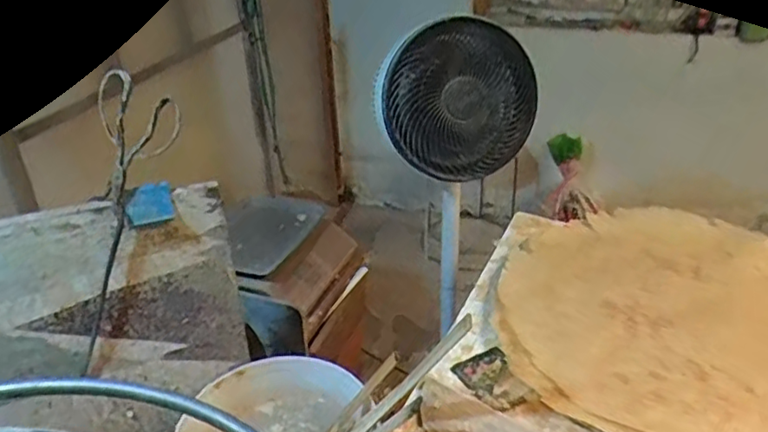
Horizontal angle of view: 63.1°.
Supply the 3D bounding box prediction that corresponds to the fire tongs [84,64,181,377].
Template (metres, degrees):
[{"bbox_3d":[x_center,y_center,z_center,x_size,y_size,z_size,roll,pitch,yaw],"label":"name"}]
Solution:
[{"bbox_3d":[-0.382,0.025,0.898,0.088,0.446,0.086,5,22,-36],"label":"fire tongs"}]

